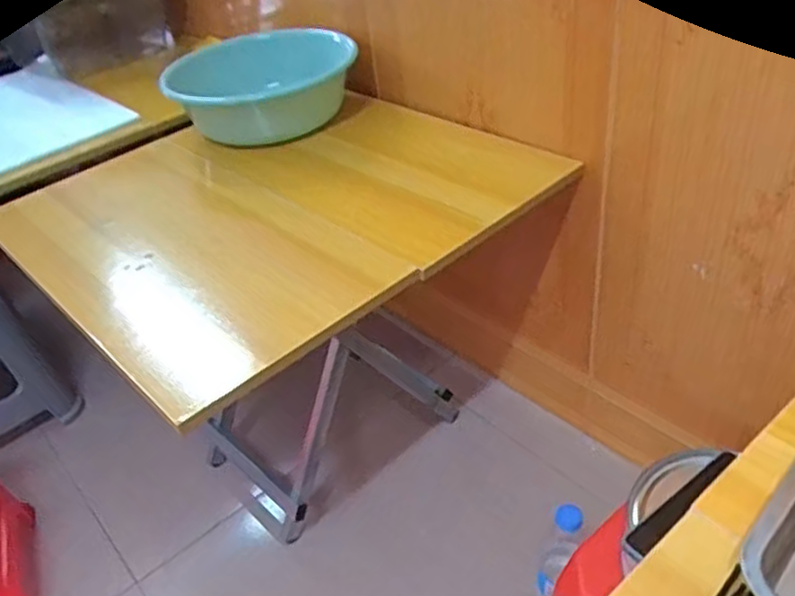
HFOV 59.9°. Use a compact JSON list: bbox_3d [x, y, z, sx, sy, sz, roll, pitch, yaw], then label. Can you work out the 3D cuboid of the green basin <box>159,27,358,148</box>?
[{"bbox_3d":[-0.233,-0.385,1.240,0.279,0.146,0.262,25,49,36],"label":"green basin"}]

